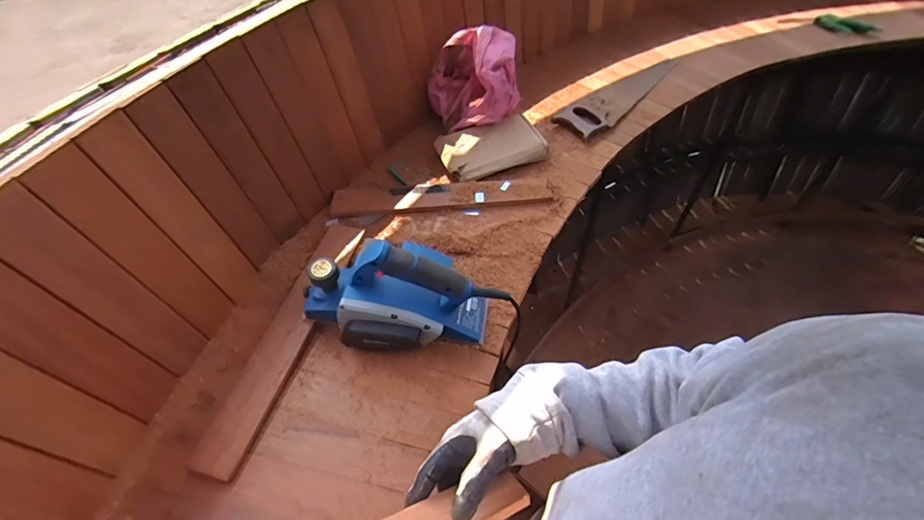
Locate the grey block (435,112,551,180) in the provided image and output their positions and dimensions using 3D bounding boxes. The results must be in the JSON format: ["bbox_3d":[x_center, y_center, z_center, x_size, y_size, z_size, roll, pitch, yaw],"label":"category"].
[{"bbox_3d":[0.061,-0.238,0.908,0.209,0.032,0.138,-17,53,-12],"label":"grey block"}]

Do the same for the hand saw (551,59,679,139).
[{"bbox_3d":[0.408,-0.432,1.082,0.108,0.034,0.503,34,59,26],"label":"hand saw"}]

